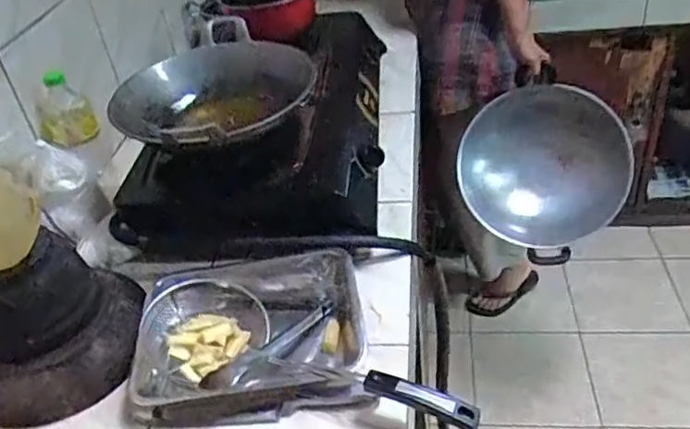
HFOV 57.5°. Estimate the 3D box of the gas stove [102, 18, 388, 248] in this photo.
[{"bbox_3d":[-0.125,-0.203,1.096,0.364,0.136,0.603,-3,37,7],"label":"gas stove"}]

